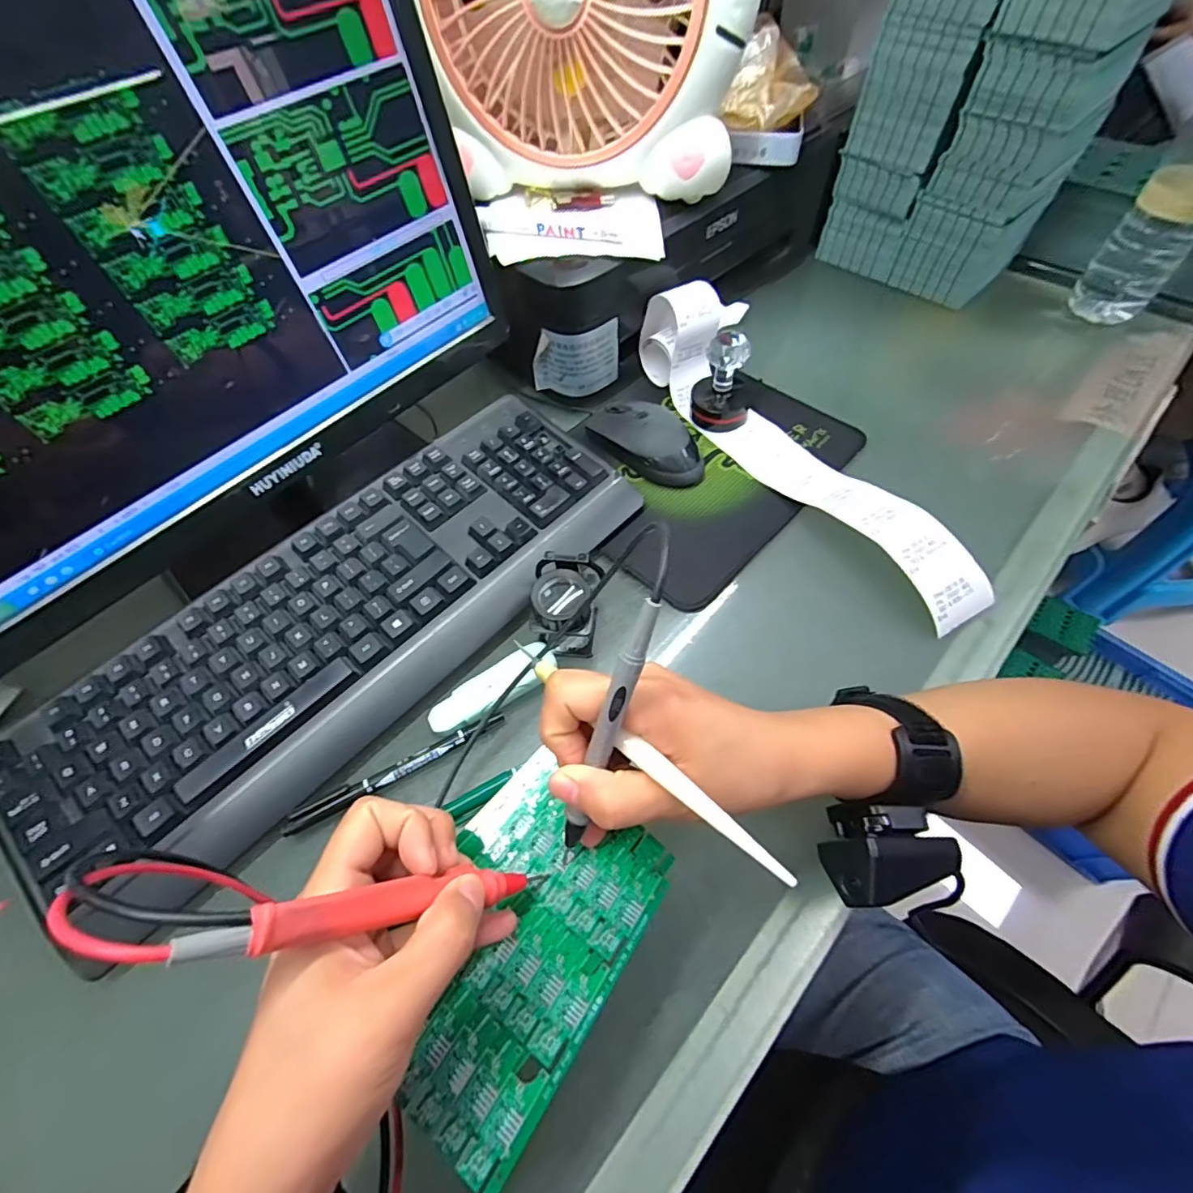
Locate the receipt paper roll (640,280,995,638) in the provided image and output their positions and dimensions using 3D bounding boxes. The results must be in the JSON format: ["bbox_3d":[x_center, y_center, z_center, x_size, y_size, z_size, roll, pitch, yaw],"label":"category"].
[{"bbox_3d":[0.166,-0.134,0.424,0.085,0.073,0.363,-27,60,-13],"label":"receipt paper roll"}]

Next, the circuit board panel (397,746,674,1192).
[{"bbox_3d":[-0.036,0.153,0.240,0.092,0.004,0.137,30,64,20],"label":"circuit board panel"}]

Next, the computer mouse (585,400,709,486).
[{"bbox_3d":[0.044,-0.135,0.454,0.058,0.035,0.109,-36,63,-18],"label":"computer mouse"}]

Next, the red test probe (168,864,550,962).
[{"bbox_3d":[-0.072,0.115,0.200,0.012,0.142,0.014,-39,54,28],"label":"red test probe"}]

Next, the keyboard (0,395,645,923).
[{"bbox_3d":[-0.165,0.011,0.376,0.158,0.042,0.433,37,67,23],"label":"keyboard"}]

